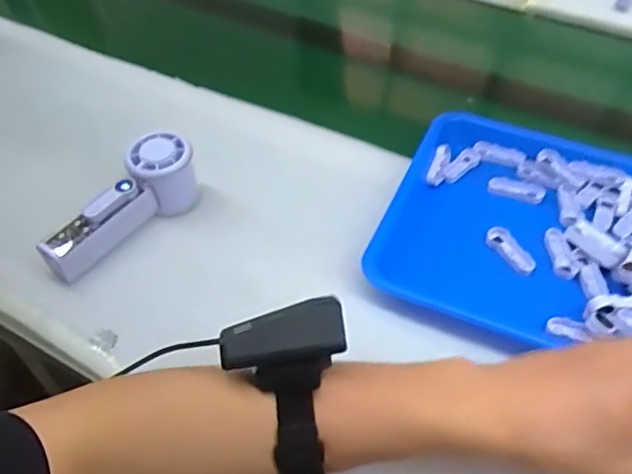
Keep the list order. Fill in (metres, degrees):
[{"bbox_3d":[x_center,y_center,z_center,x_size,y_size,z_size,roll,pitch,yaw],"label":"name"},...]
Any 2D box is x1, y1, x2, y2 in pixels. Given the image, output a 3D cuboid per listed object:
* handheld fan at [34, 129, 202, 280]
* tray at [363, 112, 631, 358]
[{"bbox_3d":[-0.172,-0.026,0.490,0.045,0.067,0.145,35,56,26],"label":"handheld fan"},{"bbox_3d":[0.238,0.010,0.500,0.336,0.049,0.260,18,50,15],"label":"tray"}]

